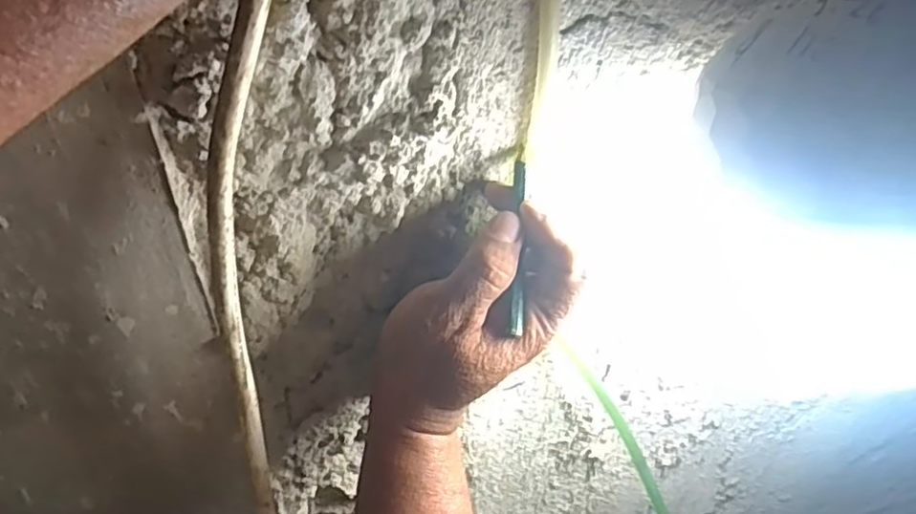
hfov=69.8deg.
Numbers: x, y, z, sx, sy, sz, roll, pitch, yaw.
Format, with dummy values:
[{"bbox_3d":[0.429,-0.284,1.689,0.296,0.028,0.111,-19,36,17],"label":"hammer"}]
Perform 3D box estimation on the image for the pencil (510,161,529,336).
[{"bbox_3d":[0.029,-0.006,0.314,0.006,0.006,0.085,3,73,2],"label":"pencil"}]

